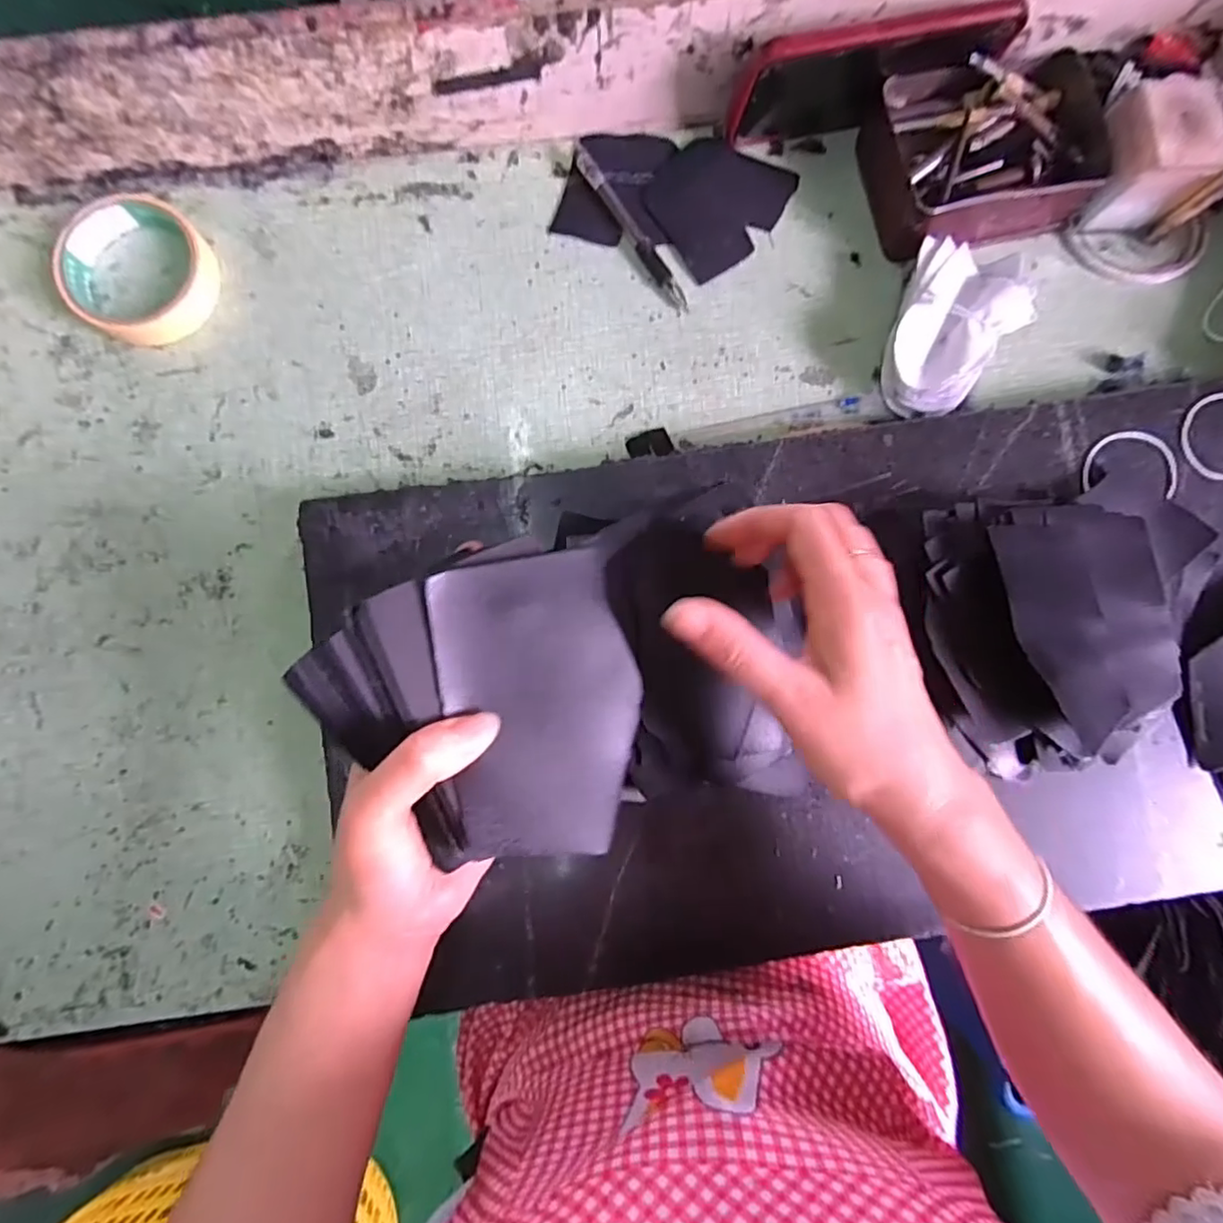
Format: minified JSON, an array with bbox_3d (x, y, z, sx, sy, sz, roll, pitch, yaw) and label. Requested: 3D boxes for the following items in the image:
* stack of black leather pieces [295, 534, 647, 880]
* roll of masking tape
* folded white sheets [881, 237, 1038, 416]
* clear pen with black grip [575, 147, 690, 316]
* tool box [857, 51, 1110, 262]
[{"bbox_3d":[-0.046,0.041,0.235,0.117,0.031,0.114,-19,86,-2],"label":"stack of black leather pieces"},{"bbox_3d":[-0.297,-0.212,0.380,0.093,0.020,0.083,32,86,2],"label":"roll of masking tape"},{"bbox_3d":[0.213,-0.174,0.388,0.073,0.038,0.107,20,85,1],"label":"folded white sheets"},{"bbox_3d":[0.012,-0.249,0.397,0.012,0.009,0.124,-33,87,-3],"label":"clear pen with black grip"},{"bbox_3d":[0.237,-0.297,0.396,0.140,0.044,0.110,-18,86,-2],"label":"tool box"}]

